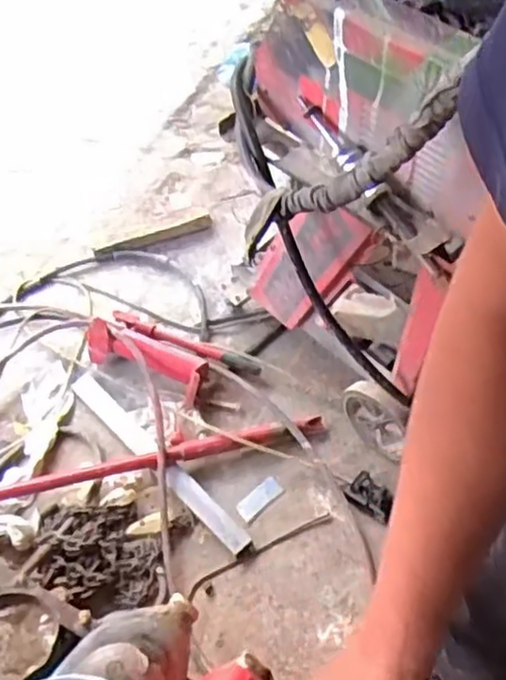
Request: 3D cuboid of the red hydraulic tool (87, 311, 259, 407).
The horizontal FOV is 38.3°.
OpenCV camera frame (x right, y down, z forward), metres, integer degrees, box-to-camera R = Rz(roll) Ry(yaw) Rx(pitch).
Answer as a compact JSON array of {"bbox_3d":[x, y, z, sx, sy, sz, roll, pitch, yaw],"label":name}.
[{"bbox_3d":[-0.191,0.026,1.608,0.370,0.081,0.160,23,59,18],"label":"red hydraulic tool"}]

